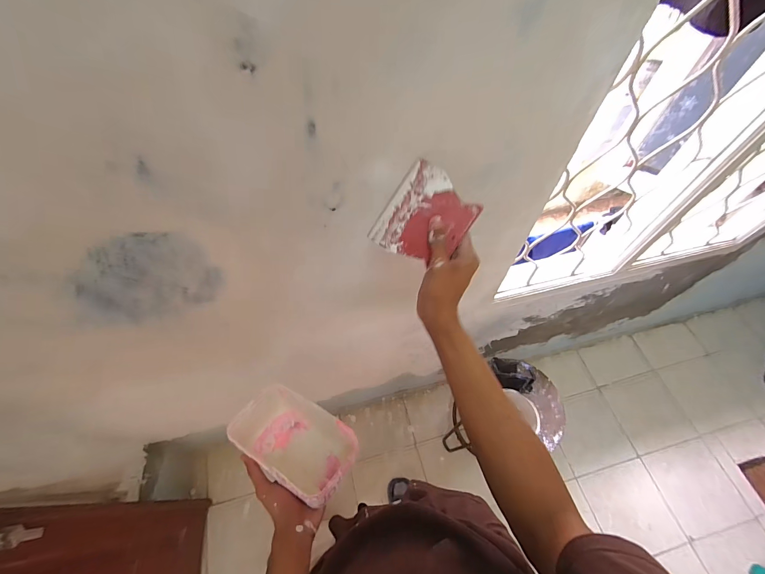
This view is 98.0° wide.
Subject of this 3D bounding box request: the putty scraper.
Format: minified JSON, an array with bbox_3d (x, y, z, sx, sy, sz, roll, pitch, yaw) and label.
[{"bbox_3d":[0.057,-0.089,0.436,0.107,0.006,0.120,36,101,10],"label":"putty scraper"}]

